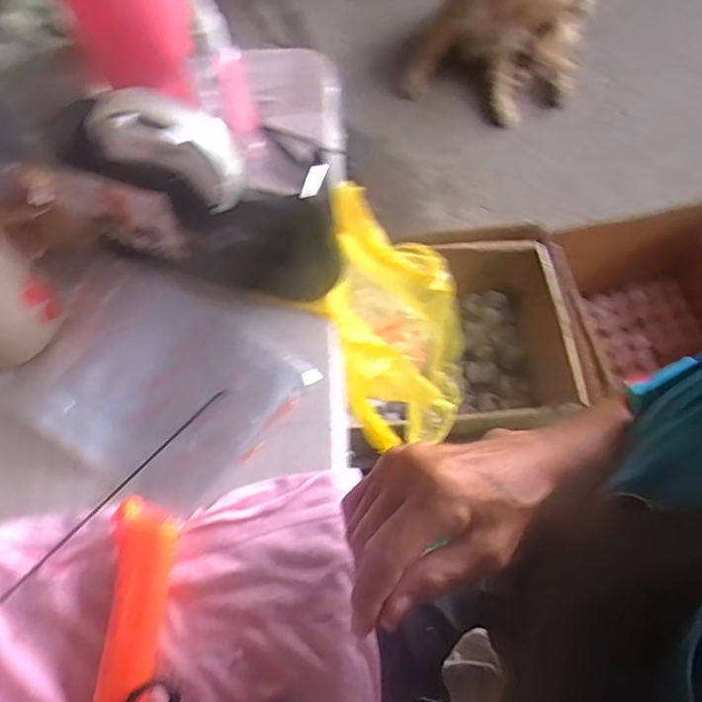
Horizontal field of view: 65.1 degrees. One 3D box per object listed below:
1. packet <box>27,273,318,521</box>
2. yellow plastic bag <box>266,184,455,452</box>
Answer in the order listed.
[{"bbox_3d":[-0.122,0.026,0.366,0.147,0.017,0.125,28,70,14],"label":"packet"},{"bbox_3d":[0.036,-0.007,0.438,0.130,0.166,0.139,-35,69,-13],"label":"yellow plastic bag"}]

